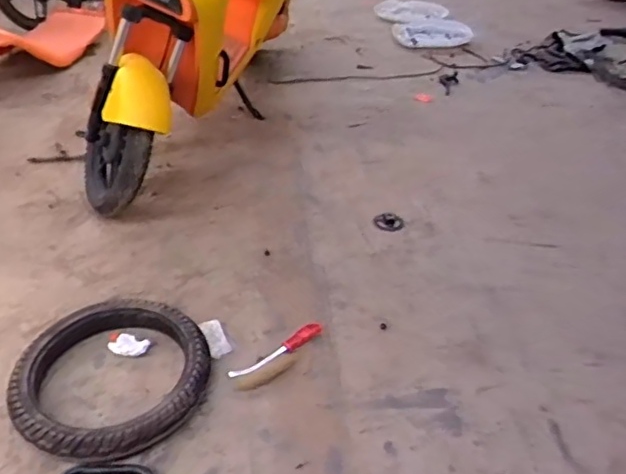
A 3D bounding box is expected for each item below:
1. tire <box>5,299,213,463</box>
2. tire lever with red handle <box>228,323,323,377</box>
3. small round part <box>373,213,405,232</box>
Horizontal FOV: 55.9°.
[{"bbox_3d":[-0.375,0.265,1.115,0.329,0.072,0.345,3,37,-2],"label":"tire"},{"bbox_3d":[-0.070,0.235,1.212,0.218,0.019,0.036,-25,46,-33],"label":"tire lever with red handle"},{"bbox_3d":[0.206,-0.039,1.606,0.076,0.008,0.077,3,37,-2],"label":"small round part"}]

